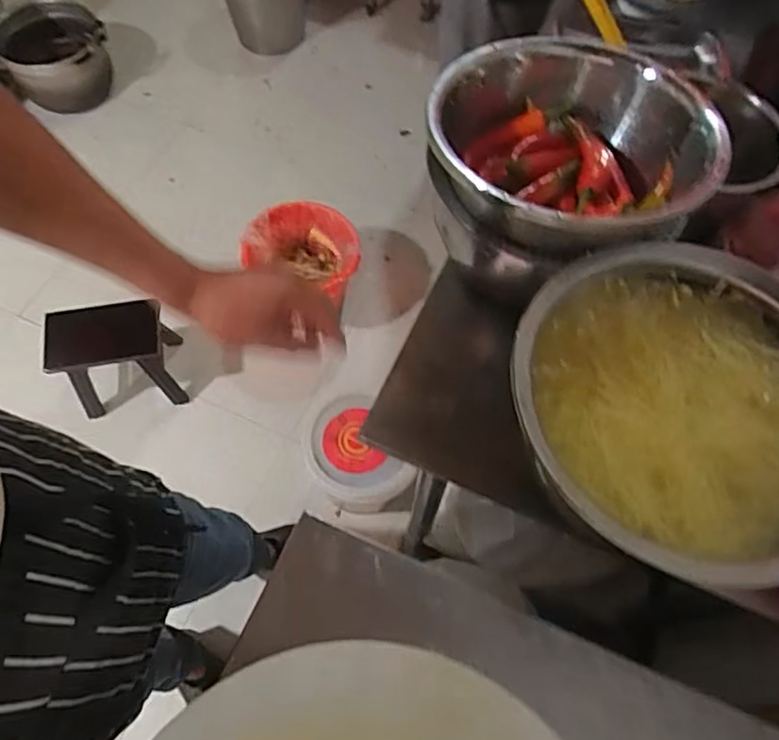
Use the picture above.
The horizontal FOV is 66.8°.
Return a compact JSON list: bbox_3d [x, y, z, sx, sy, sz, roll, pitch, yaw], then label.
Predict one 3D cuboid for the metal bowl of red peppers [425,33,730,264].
[{"bbox_3d":[0.169,-0.224,0.594,0.242,0.119,0.267,6,66,3],"label":"metal bowl of red peppers"}]

